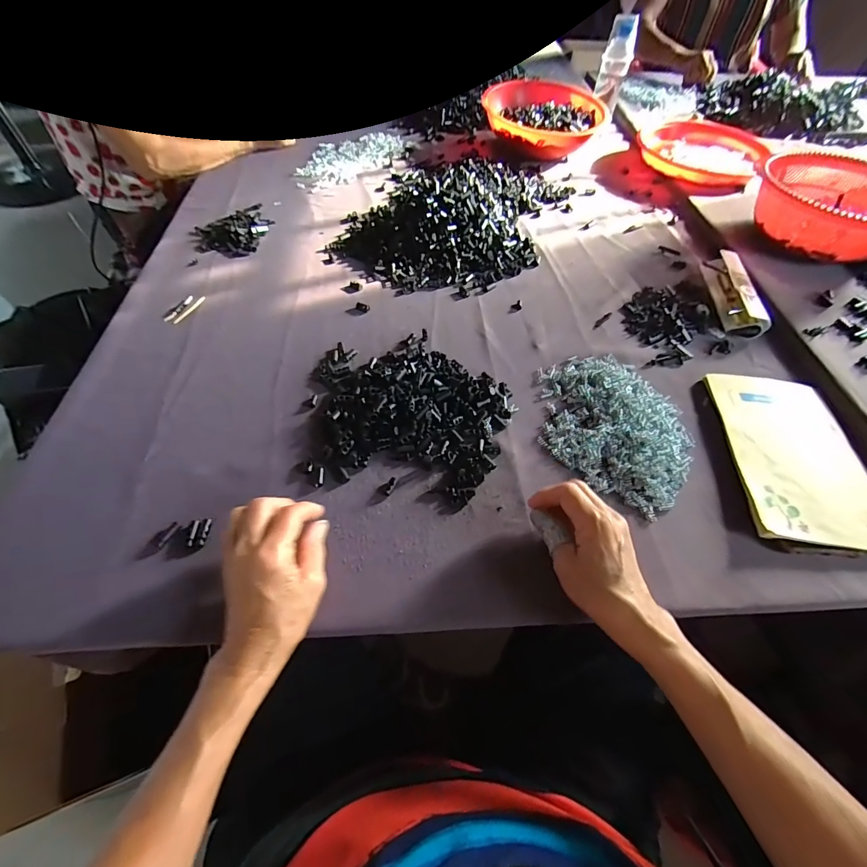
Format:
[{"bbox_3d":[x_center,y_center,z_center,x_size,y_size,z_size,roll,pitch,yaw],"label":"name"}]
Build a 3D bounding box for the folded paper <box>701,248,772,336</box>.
[{"bbox_3d":[0.416,-0.199,0.566,0.042,0.032,0.142,6,54,5],"label":"folded paper"}]

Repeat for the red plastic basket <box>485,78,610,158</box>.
[{"bbox_3d":[0.236,-0.678,0.884,0.242,0.082,0.297,19,56,11],"label":"red plastic basket"}]

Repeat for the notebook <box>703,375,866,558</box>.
[{"bbox_3d":[0.376,0.024,0.426,0.138,0.018,0.205,4,54,3],"label":"notebook"}]

